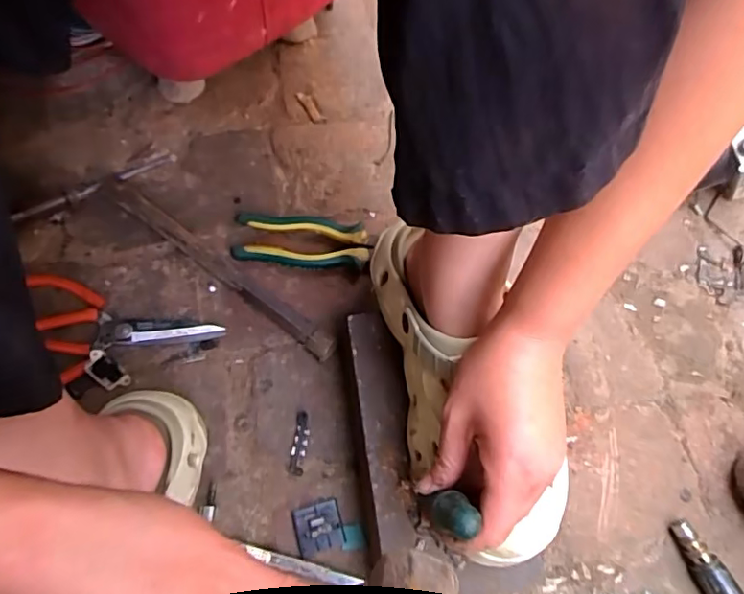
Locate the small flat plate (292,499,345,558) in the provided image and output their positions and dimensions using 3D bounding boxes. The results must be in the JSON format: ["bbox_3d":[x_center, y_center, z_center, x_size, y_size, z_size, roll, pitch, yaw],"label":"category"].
[{"bbox_3d":[-0.044,0.187,0.447,0.038,0.011,0.037,-12,72,-11],"label":"small flat plate"}]

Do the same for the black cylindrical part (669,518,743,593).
[{"bbox_3d":[0.286,0.234,0.466,0.021,0.021,0.085,-21,73,-14],"label":"black cylindrical part"}]

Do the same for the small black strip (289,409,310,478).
[{"bbox_3d":[-0.062,0.126,0.473,0.013,0.004,0.053,9,69,-3],"label":"small black strip"}]

